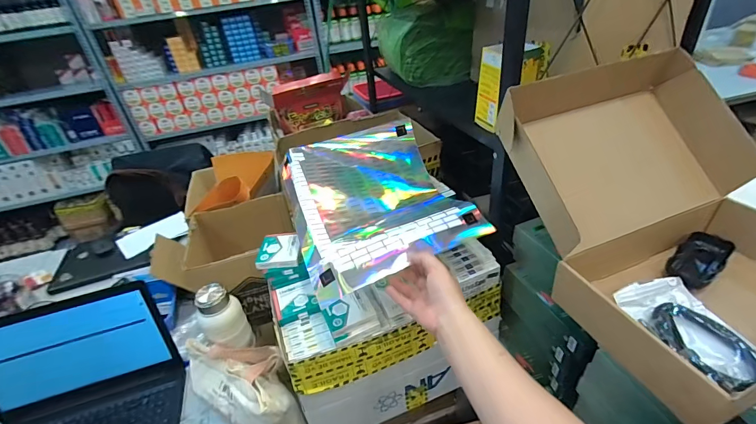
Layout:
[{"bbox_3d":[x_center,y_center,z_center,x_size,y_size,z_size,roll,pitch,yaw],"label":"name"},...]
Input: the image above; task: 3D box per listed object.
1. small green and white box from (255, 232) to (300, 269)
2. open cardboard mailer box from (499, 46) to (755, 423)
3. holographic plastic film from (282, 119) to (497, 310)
[{"bbox_3d":[-0.194,0.076,0.733,0.076,0.016,0.091,-8,34,-1],"label":"small green and white box"},{"bbox_3d":[0.385,-0.001,0.484,0.320,0.261,0.367,-16,35,-13],"label":"open cardboard mailer box"},{"bbox_3d":[0.002,-0.030,0.662,0.294,0.104,0.330,-16,35,-12],"label":"holographic plastic film"}]

